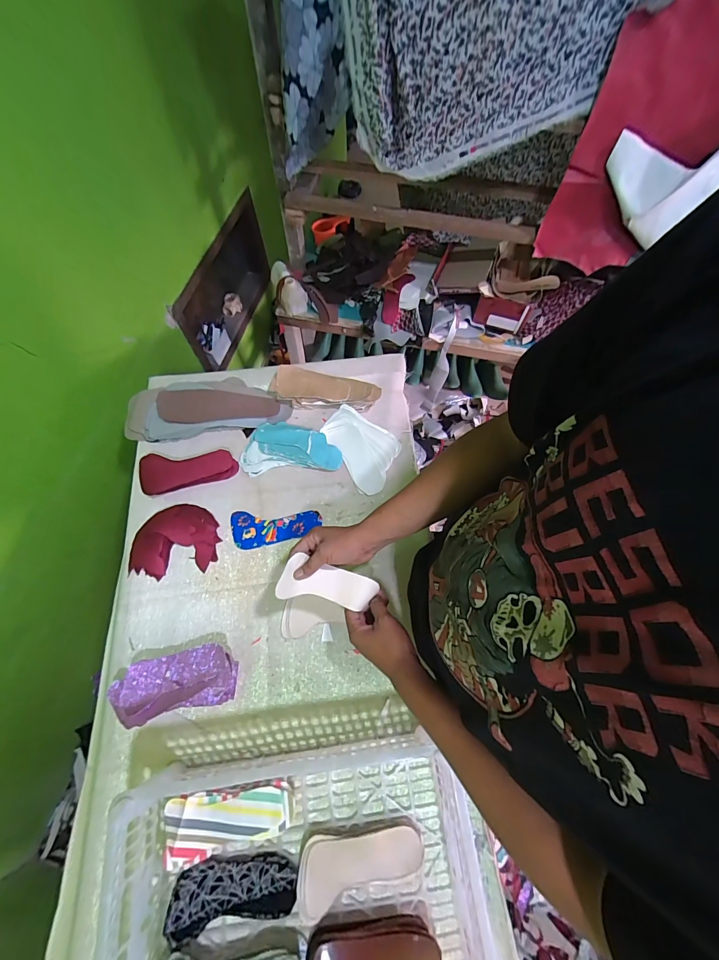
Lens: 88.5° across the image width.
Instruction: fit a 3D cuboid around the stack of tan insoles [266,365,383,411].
[{"bbox_3d":[-0.078,-0.202,0.838,0.246,0.043,0.086,10,67,5],"label":"stack of tan insoles"}]

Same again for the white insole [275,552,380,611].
[{"bbox_3d":[-0.050,0.166,0.570,0.143,0.011,0.066,20,76,-3],"label":"white insole"}]

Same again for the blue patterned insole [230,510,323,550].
[{"bbox_3d":[-0.170,0.099,0.743,0.180,0.008,0.074,0,66,1],"label":"blue patterned insole"}]

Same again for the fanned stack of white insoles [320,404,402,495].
[{"bbox_3d":[-0.005,-0.070,0.804,0.177,0.020,0.148,29,70,13],"label":"fanned stack of white insoles"}]

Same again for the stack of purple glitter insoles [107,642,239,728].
[{"bbox_3d":[-0.305,0.337,0.612,0.188,0.055,0.094,-12,67,-4],"label":"stack of purple glitter insoles"}]

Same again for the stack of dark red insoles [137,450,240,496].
[{"bbox_3d":[-0.356,-0.016,0.767,0.192,0.035,0.082,-5,66,-1],"label":"stack of dark red insoles"}]

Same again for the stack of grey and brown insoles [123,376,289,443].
[{"bbox_3d":[-0.341,-0.163,0.830,0.354,0.046,0.129,-10,66,-3],"label":"stack of grey and brown insoles"}]

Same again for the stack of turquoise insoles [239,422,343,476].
[{"bbox_3d":[-0.149,-0.073,0.796,0.210,0.032,0.110,-3,66,0],"label":"stack of turquoise insoles"}]

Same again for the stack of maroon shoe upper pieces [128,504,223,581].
[{"bbox_3d":[-0.356,0.121,0.725,0.146,0.031,0.148,13,67,7],"label":"stack of maroon shoe upper pieces"}]

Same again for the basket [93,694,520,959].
[{"bbox_3d":[-0.051,0.533,0.483,0.482,0.145,0.373,-7,66,-2],"label":"basket"}]

